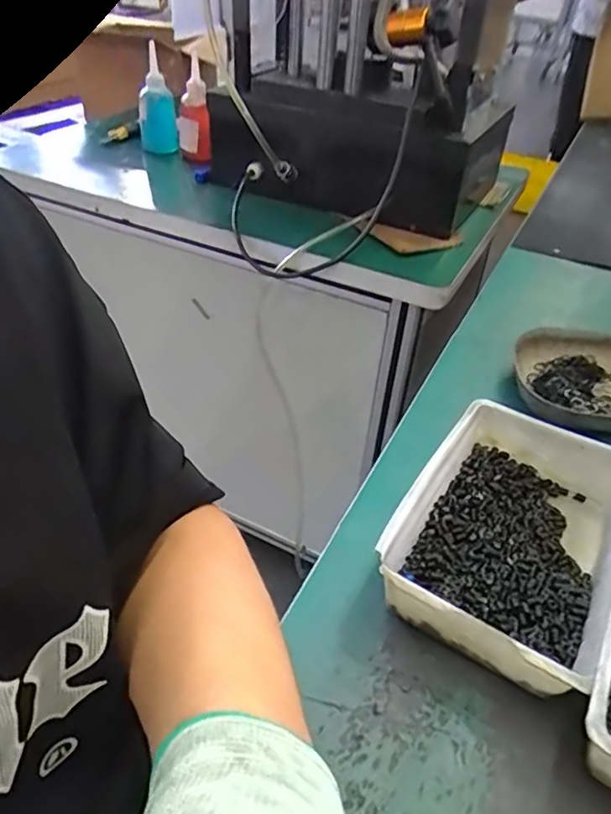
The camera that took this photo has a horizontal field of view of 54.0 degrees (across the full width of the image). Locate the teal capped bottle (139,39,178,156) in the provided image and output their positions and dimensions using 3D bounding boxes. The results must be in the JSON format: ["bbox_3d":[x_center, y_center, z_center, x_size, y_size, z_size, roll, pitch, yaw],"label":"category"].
[{"bbox_3d":[-0.253,-0.517,1.017,0.057,0.154,0.056,2,39,-2],"label":"teal capped bottle"}]

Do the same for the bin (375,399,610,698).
[{"bbox_3d":[0.143,0.087,0.416,0.141,0.054,0.202,24,43,23],"label":"bin"}]

